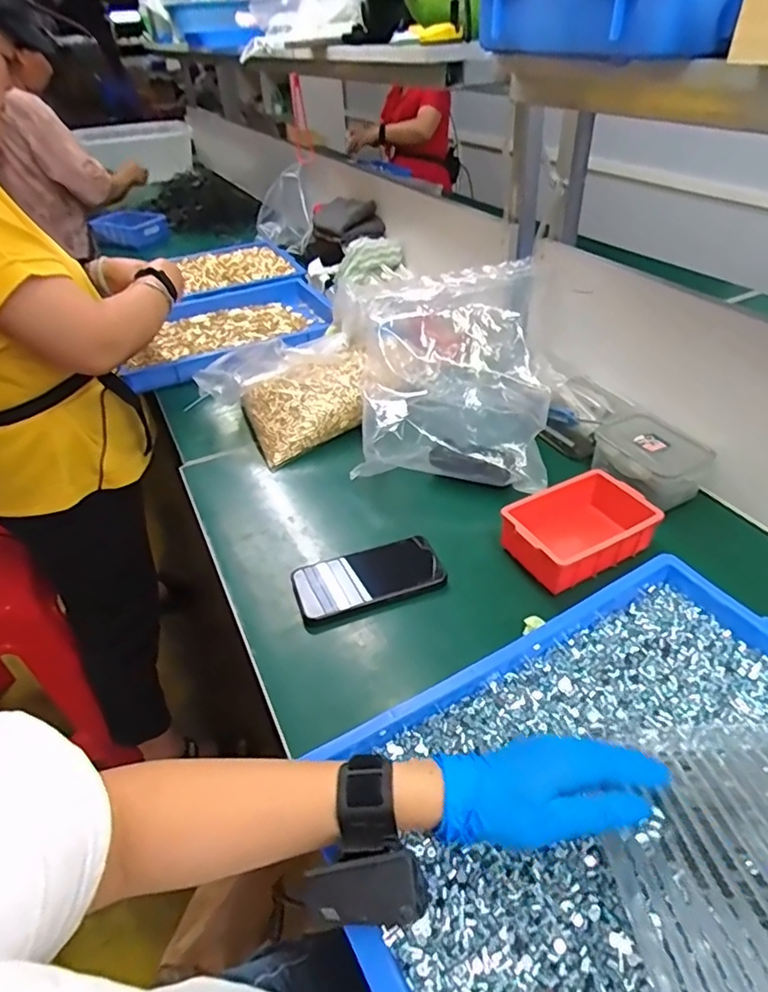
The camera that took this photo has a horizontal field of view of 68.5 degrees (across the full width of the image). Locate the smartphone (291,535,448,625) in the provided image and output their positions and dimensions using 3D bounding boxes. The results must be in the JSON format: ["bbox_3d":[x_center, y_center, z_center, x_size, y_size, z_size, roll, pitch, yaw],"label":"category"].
[{"bbox_3d":[-0.016,0.088,0.621,0.159,0.009,0.078,-14,42,-13],"label":"smartphone"}]

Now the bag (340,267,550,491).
[{"bbox_3d":[0.078,-0.186,0.800,0.269,0.165,0.360,-3,40,0],"label":"bag"}]

